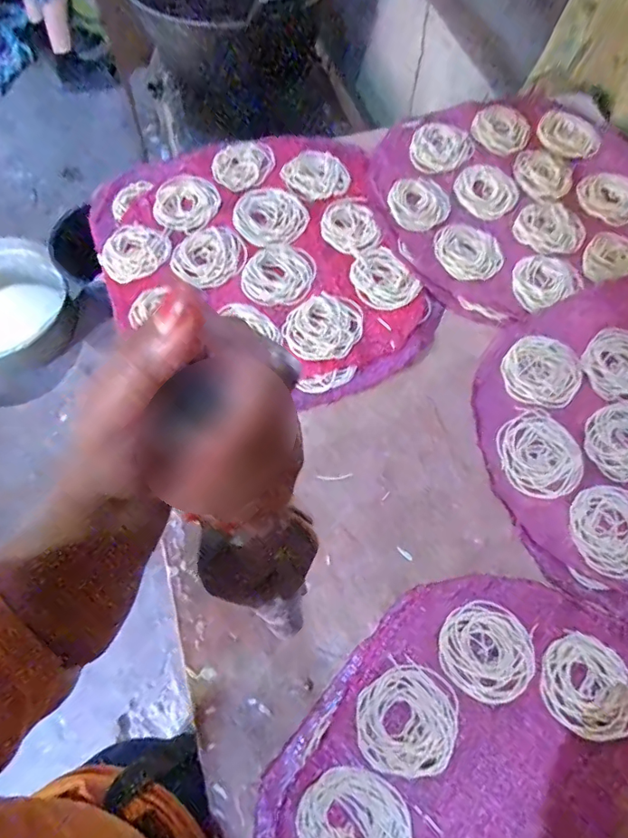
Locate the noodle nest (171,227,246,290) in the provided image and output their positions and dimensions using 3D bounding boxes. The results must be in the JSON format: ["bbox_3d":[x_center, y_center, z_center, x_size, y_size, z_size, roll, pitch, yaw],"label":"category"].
[{"bbox_3d":[-0.113,-0.176,0.555,0.067,0.008,0.077,42,73,14],"label":"noodle nest"}]

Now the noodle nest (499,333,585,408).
[{"bbox_3d":[0.230,-0.049,0.513,0.073,0.006,0.079,34,71,12],"label":"noodle nest"}]

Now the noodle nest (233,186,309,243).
[{"bbox_3d":[-0.049,-0.233,0.575,0.079,0.004,0.081,1,68,-1],"label":"noodle nest"}]

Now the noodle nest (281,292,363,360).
[{"bbox_3d":[0.011,-0.094,0.525,0.083,0.007,0.069,-42,75,-16],"label":"noodle nest"}]

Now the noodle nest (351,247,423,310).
[{"bbox_3d":[0.073,-0.149,0.548,0.061,0.005,0.072,-34,73,-14],"label":"noodle nest"}]

